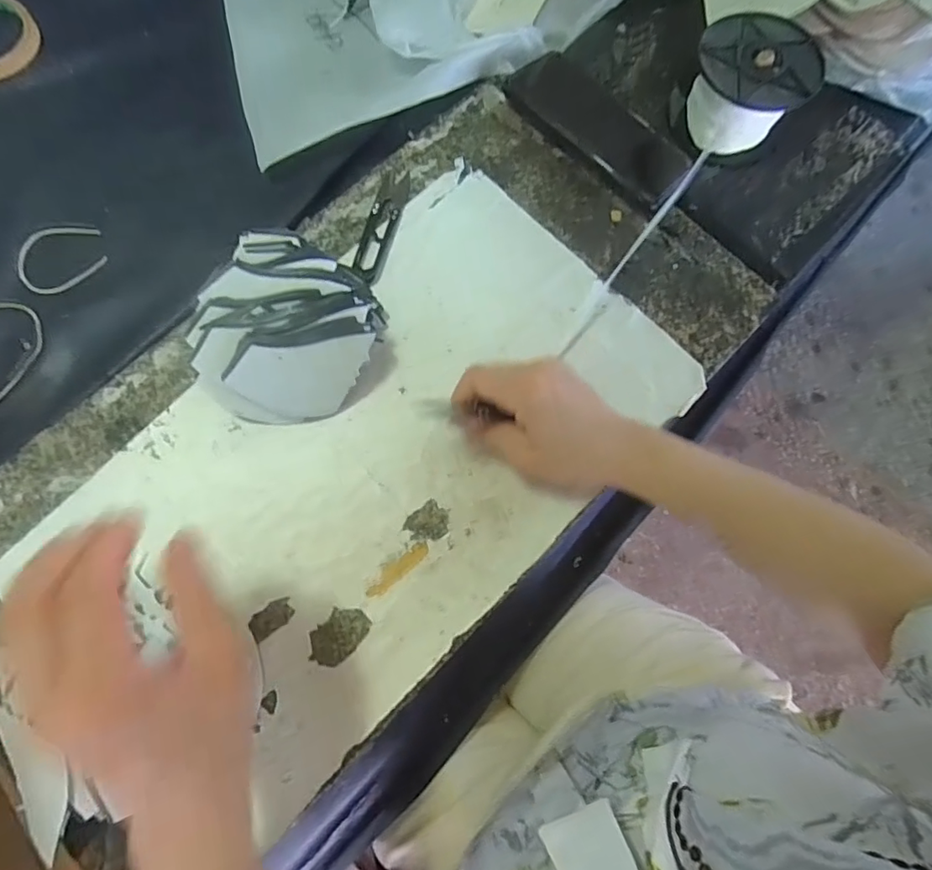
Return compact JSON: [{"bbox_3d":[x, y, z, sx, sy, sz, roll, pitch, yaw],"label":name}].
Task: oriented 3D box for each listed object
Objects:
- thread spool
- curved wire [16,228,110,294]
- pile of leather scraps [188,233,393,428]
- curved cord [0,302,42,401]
[{"bbox_3d":[0.223,-0.280,0.430,0.087,0.052,0.082,0,77,0],"label":"thread spool"},{"bbox_3d":[-0.317,-0.139,0.423,0.065,0.004,0.052,-19,86,-7],"label":"curved wire"},{"bbox_3d":[-0.120,-0.070,0.373,0.112,0.051,0.129,28,79,6],"label":"pile of leather scraps"},{"bbox_3d":[-0.356,-0.078,0.408,0.061,0.006,0.103,-40,81,-9],"label":"curved cord"}]

